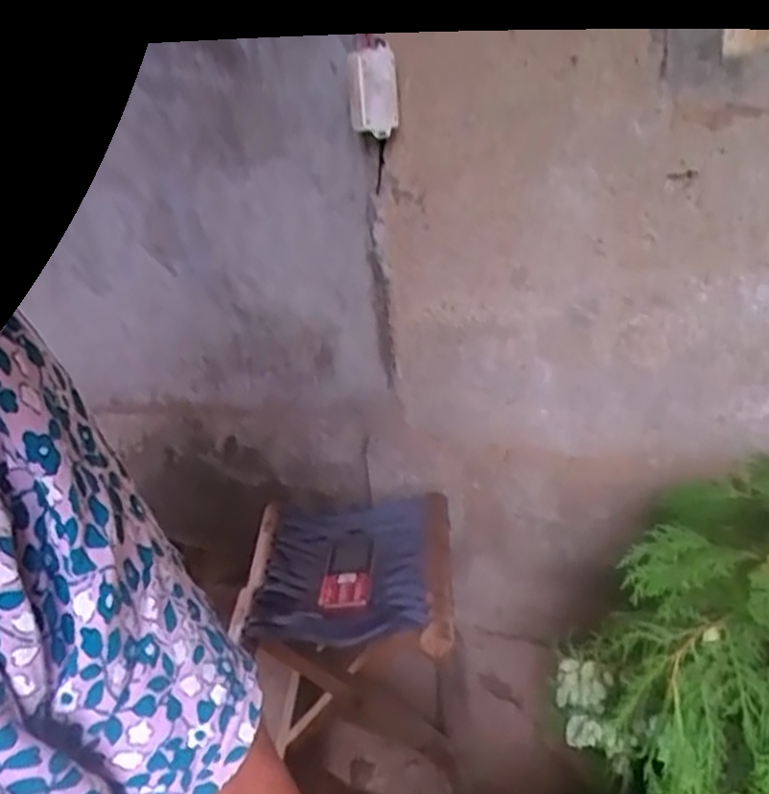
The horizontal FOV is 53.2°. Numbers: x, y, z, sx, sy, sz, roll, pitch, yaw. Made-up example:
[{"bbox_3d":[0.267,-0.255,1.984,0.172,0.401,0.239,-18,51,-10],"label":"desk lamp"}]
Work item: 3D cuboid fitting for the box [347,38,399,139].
[{"bbox_3d":[-0.014,-0.359,0.902,0.057,0.098,0.034,-8,20,-2],"label":"box"}]

